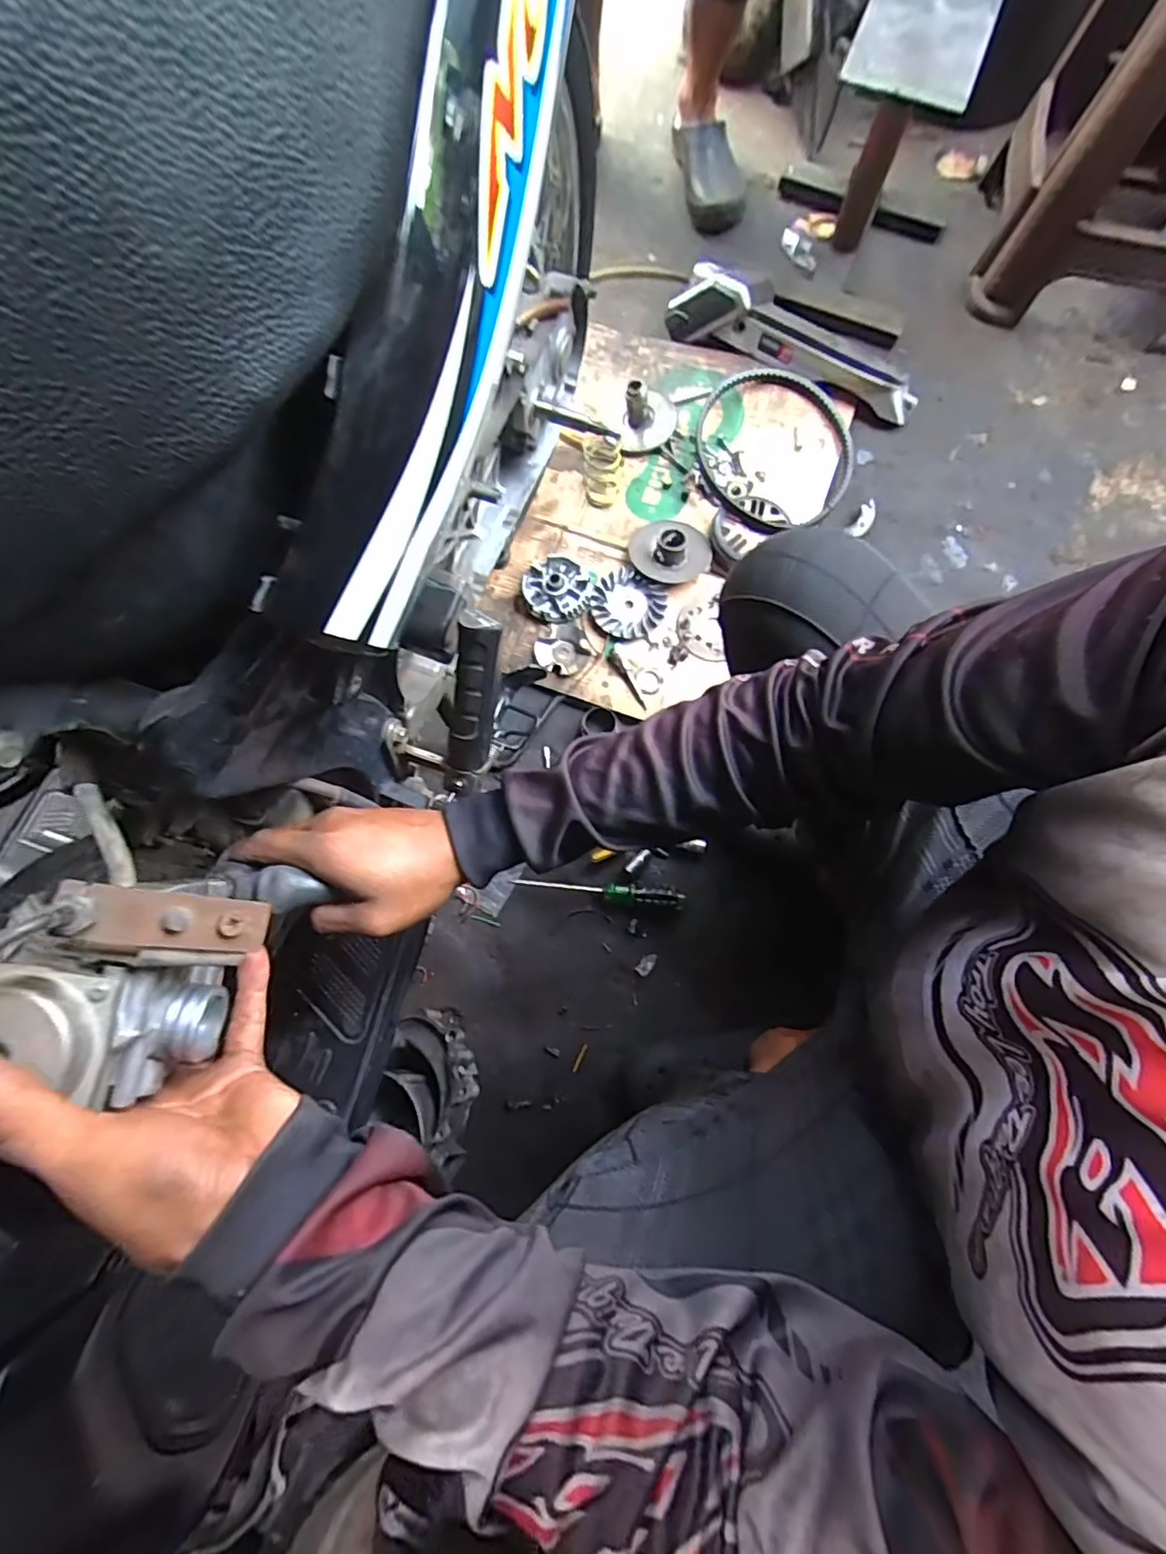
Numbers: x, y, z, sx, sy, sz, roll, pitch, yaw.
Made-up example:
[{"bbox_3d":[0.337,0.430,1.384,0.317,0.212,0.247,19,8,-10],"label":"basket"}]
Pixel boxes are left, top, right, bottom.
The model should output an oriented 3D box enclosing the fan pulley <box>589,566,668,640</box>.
[{"bbox_3d":[0.065,-0.251,0.858,0.105,0.017,0.097,0,77,2],"label":"fan pulley"}]

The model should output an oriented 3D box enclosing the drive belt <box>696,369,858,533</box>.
[{"bbox_3d":[0.279,-0.482,0.884,0.247,0.032,0.275,26,79,7],"label":"drive belt"}]

